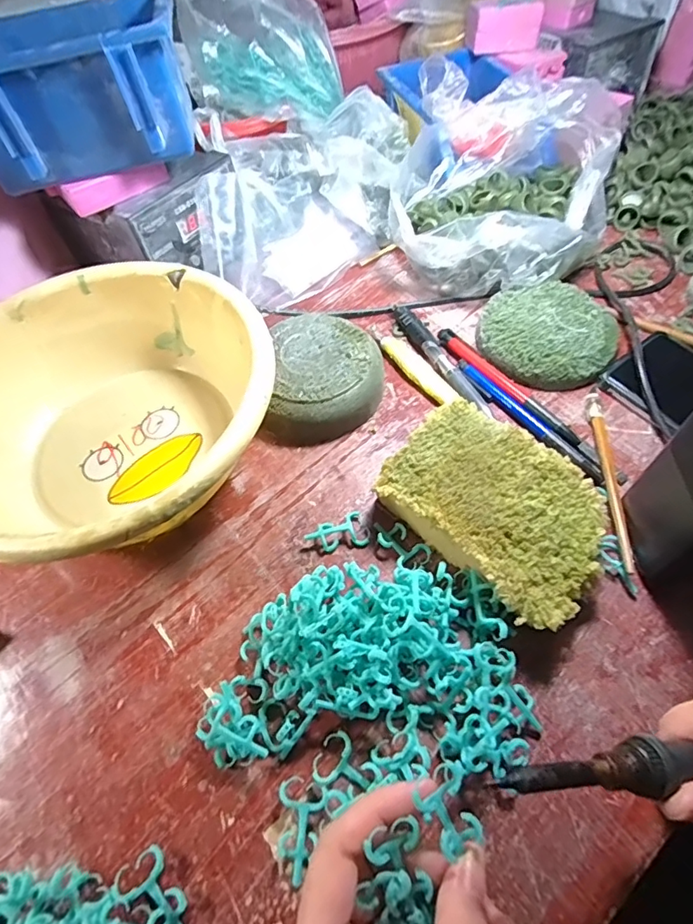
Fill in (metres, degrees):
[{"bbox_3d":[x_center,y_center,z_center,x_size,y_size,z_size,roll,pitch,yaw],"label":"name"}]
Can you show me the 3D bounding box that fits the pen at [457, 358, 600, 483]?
[{"bbox_3d":[0.130,-0.033,0.365,0.015,0.005,0.135,-35,62,-17],"label":"pen"}]

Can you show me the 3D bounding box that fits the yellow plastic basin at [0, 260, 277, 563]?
[{"bbox_3d":[-0.158,-0.031,0.339,0.219,0.078,0.220,-2,58,2],"label":"yellow plastic basin"}]

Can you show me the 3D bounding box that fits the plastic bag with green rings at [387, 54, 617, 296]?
[{"bbox_3d":[0.139,-0.249,0.442,0.178,0.100,0.196,10,59,10],"label":"plastic bag with green rings"}]

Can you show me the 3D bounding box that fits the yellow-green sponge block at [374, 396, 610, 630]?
[{"bbox_3d":[0.091,0.027,0.310,0.133,0.039,0.096,39,68,24],"label":"yellow-green sponge block"}]

